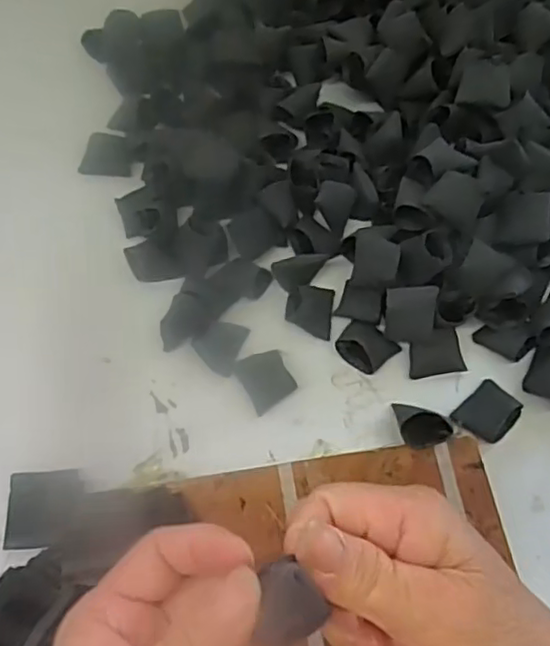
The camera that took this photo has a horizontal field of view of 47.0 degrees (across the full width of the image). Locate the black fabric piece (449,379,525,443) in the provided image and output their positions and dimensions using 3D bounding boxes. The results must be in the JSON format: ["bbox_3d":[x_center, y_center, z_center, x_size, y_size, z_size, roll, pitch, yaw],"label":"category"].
[{"bbox_3d":[0.153,0.063,0.451,0.042,0.017,0.035,-40,72,-19],"label":"black fabric piece"}]

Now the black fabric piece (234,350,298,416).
[{"bbox_3d":[-0.007,0.040,0.462,0.034,0.009,0.042,-28,68,-16],"label":"black fabric piece"}]

